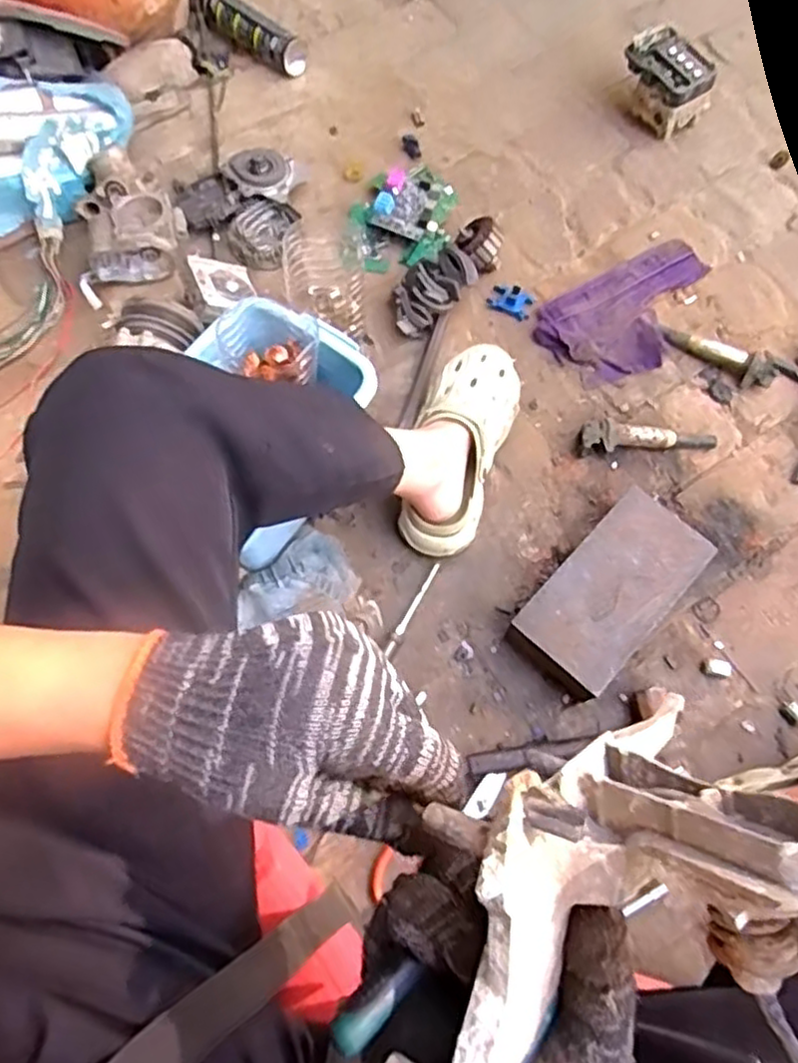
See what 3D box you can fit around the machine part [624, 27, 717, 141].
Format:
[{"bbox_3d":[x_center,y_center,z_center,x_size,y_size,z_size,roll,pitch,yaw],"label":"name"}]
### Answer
[{"bbox_3d":[0.383,-0.639,1.006,0.071,0.095,0.130,-37,74,-10],"label":"machine part"}]

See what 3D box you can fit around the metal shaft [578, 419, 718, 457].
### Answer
[{"bbox_3d":[0.316,-0.121,0.897,0.167,0.032,0.037,-1,70,0],"label":"metal shaft"}]

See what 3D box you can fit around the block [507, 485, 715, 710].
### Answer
[{"bbox_3d":[0.238,0.071,0.795,0.122,0.067,0.225,42,76,14],"label":"block"}]

